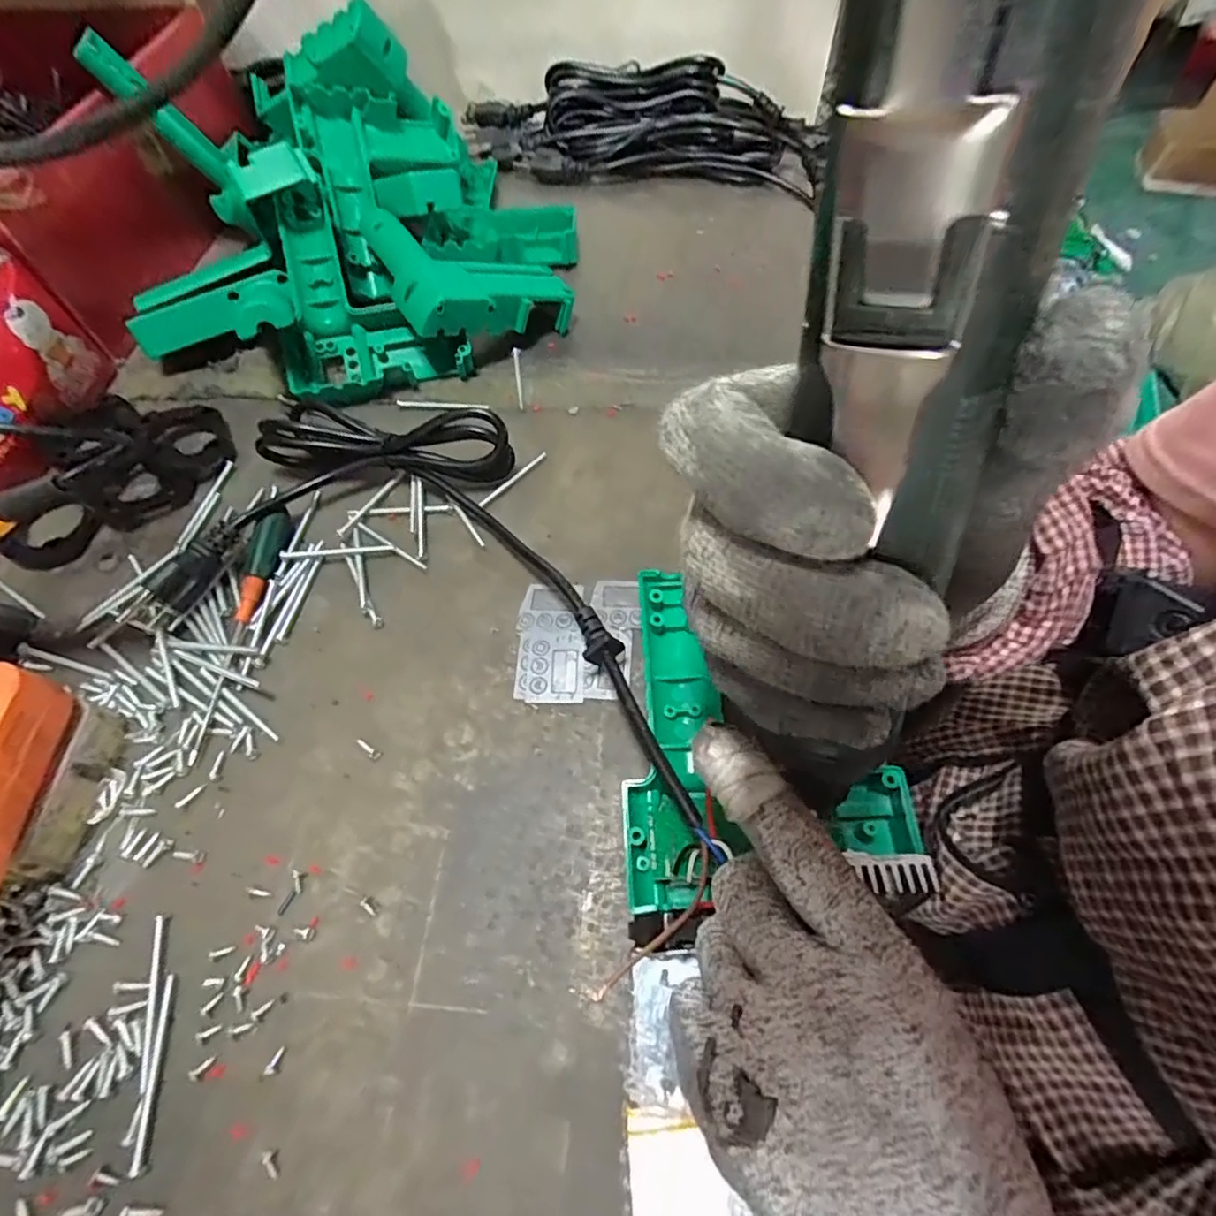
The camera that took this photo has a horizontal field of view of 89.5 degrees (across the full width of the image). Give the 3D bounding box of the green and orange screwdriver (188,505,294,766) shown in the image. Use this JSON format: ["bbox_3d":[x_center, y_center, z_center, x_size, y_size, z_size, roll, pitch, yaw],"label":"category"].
[{"bbox_3d":[-0.192,0.006,0.324,0.018,0.013,0.145,-1,60,1],"label":"green and orange screwdriver"}]

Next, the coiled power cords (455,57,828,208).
[{"bbox_3d":[0.021,-0.433,0.553,0.317,0.056,0.106,9,61,7],"label":"coiled power cords"}]

